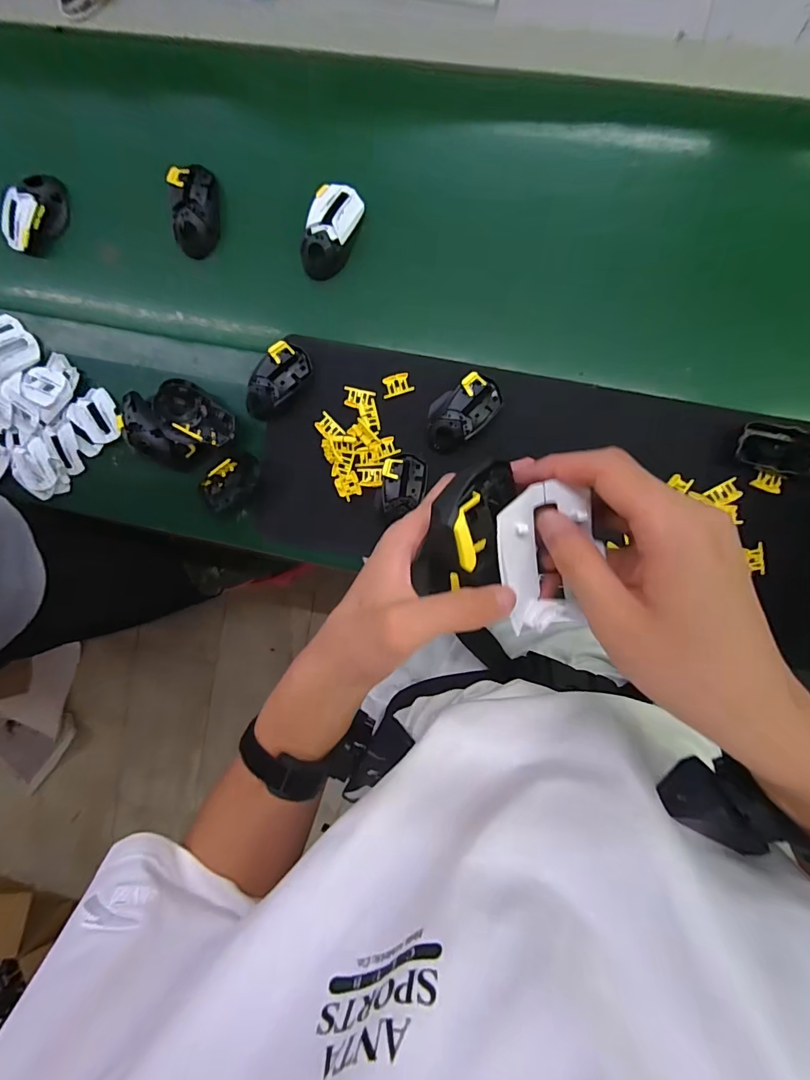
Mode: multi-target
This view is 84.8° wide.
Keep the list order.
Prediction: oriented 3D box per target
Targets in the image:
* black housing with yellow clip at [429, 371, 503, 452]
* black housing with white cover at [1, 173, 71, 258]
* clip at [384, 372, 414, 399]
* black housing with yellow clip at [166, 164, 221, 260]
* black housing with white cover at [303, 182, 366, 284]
[{"bbox_3d":[0.079,-0.178,0.617,0.113,0.031,0.069,-38,91,9],"label":"black housing with yellow clip"},{"bbox_3d":[-0.565,-0.496,0.683,0.119,0.049,0.062,-43,90,9],"label":"black housing with white cover"},{"bbox_3d":[-0.012,-0.222,0.633,0.042,0.006,0.028,-14,94,7],"label":"clip"},{"bbox_3d":[-0.302,-0.481,0.645,0.069,0.037,0.114,3,96,6],"label":"black housing with yellow clip"},{"bbox_3d":[-0.107,-0.434,0.623,0.073,0.037,0.123,26,98,3],"label":"black housing with white cover"}]

